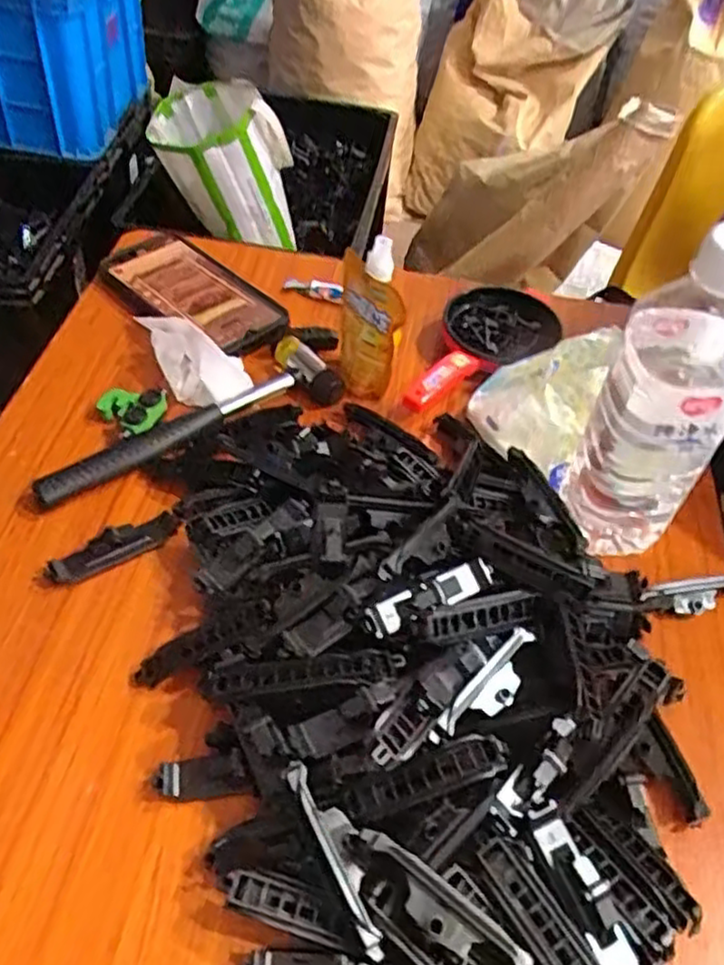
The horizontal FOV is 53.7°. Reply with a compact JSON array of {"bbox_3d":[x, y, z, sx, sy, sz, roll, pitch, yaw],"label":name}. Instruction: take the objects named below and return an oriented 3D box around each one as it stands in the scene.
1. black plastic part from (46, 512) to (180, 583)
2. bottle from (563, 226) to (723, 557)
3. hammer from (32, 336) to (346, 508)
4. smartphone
[{"bbox_3d":[-0.146,0.038,0.423,0.077,0.019,0.018,-28,57,-26],"label":"black plastic part"},{"bbox_3d":[0.162,-0.039,0.386,0.065,0.203,0.065,28,52,18],"label":"bottle"},{"bbox_3d":[-0.121,-0.044,0.495,0.214,0.026,0.064,-24,55,-23],"label":"hammer"},{"bbox_3d":[-0.137,-0.157,0.575,0.175,0.013,0.073,37,54,24],"label":"smartphone"}]

